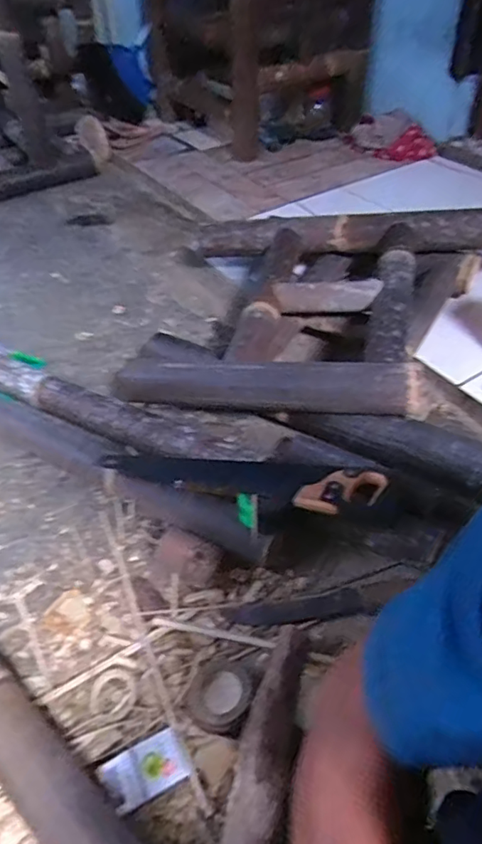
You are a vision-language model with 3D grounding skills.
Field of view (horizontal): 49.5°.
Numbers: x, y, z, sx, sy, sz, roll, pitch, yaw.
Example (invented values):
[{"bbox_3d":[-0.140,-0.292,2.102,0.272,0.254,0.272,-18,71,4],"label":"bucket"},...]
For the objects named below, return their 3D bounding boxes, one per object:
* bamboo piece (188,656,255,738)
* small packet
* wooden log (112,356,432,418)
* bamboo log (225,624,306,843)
[{"bbox_3d":[-0.020,0.333,0.650,0.074,0.039,0.086,19,49,20],"label":"bamboo piece"},{"bbox_3d":[-0.110,0.398,0.599,0.089,0.005,0.056,-19,57,-20],"label":"small packet"},{"bbox_3d":[0.032,-0.068,0.870,0.522,0.083,0.099,4,46,19],"label":"wooden log"},{"bbox_3d":[0.027,0.381,0.590,0.056,0.059,0.288,9,46,11],"label":"bamboo log"}]

